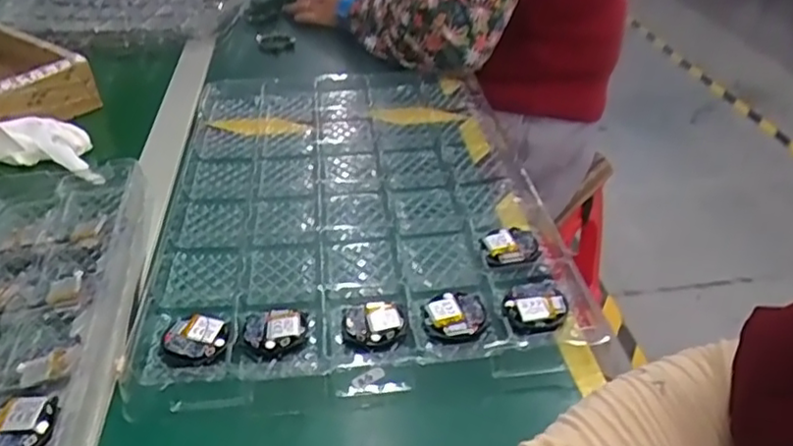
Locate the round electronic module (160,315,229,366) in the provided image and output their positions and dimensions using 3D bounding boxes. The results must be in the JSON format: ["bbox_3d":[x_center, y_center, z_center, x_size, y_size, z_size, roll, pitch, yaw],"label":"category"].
[{"bbox_3d":[-0.131,0.076,0.417,0.041,0.006,0.040,-1,37,0],"label":"round electronic module"}]

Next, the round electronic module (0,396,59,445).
[{"bbox_3d":[-0.208,0.113,0.354,0.043,0.010,0.042,-1,37,0],"label":"round electronic module"}]

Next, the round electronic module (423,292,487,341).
[{"bbox_3d":[0.039,0.059,0.433,0.040,0.009,0.042,0,37,2],"label":"round electronic module"}]

